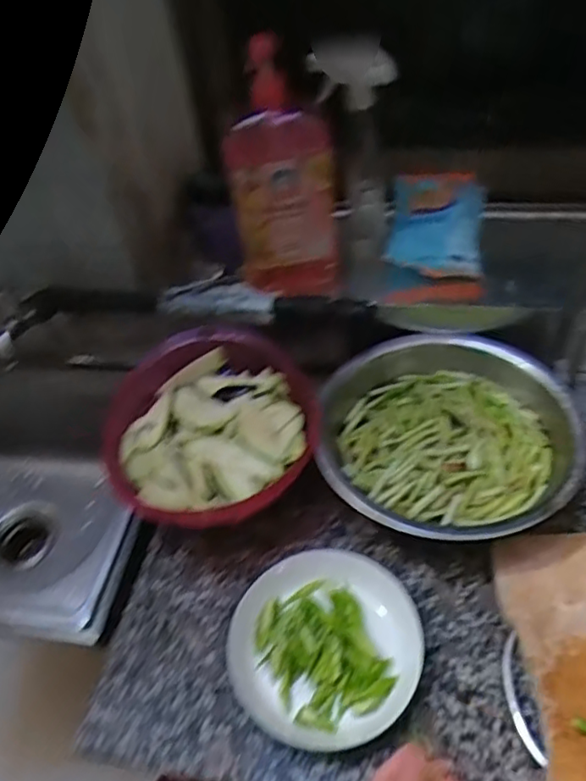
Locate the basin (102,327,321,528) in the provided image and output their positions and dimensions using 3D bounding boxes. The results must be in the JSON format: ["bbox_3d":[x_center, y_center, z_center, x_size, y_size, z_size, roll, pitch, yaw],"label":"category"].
[{"bbox_3d":[-0.096,0.049,0.688,0.237,0.086,0.256,-3,45,3],"label":"basin"}]

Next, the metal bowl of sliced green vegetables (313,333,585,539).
[{"bbox_3d":[0.167,0.056,0.673,0.278,0.070,0.269,-3,45,3],"label":"metal bowl of sliced green vegetables"}]

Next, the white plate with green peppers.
[{"bbox_3d":[0.028,0.232,0.555,0.169,0.041,0.163,-3,45,3],"label":"white plate with green peppers"}]

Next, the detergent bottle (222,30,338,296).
[{"bbox_3d":[-0.014,-0.225,0.670,0.112,0.282,0.056,13,48,18],"label":"detergent bottle"}]

